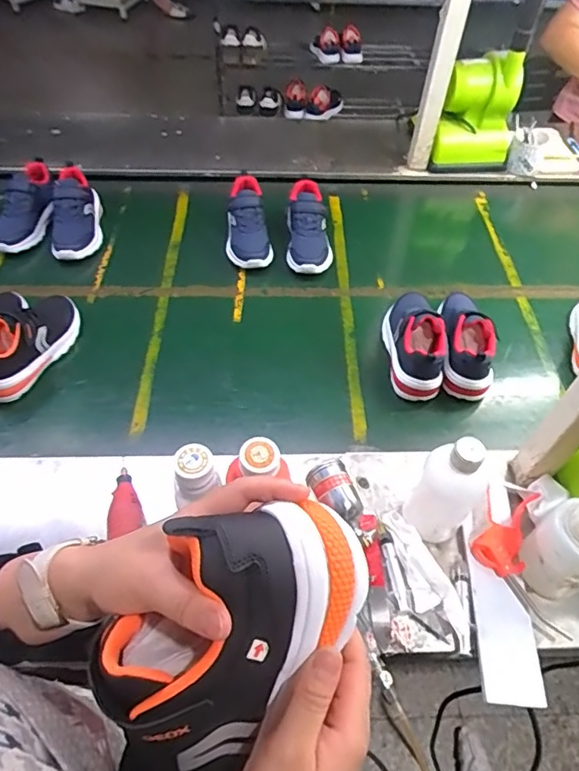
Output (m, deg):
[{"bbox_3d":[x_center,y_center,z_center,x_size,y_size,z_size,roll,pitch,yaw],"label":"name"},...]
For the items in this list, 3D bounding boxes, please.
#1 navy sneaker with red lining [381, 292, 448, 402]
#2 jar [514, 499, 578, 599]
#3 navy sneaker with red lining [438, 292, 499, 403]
[{"bbox_3d":[0.208,-0.082,0.885,0.081,0.109,0.201,-3,50,0],"label":"navy sneaker with red lining"},{"bbox_3d":[0.324,0.184,0.596,0.082,0.133,0.072,5,51,7],"label":"jar"},{"bbox_3d":[0.301,-0.087,0.888,0.076,0.105,0.212,5,51,7],"label":"navy sneaker with red lining"}]

